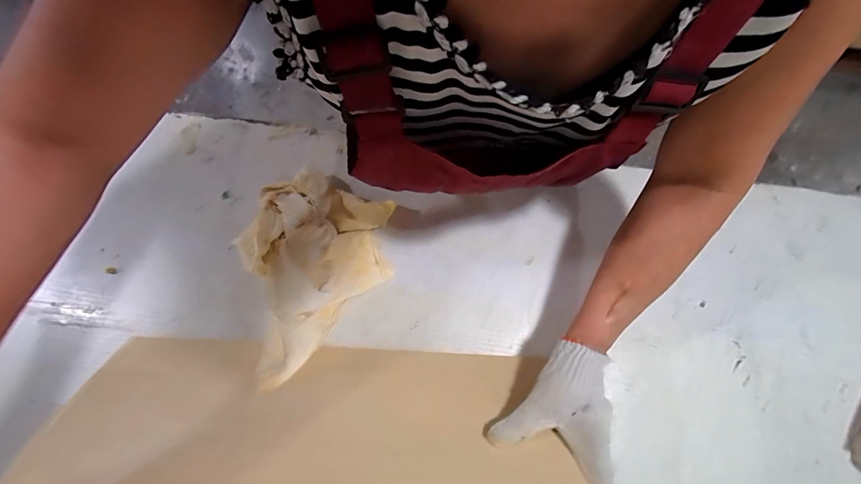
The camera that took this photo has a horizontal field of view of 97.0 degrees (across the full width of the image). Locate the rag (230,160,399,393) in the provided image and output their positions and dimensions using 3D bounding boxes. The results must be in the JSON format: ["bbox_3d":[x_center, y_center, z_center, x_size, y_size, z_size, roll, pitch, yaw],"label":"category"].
[{"bbox_3d":[-0.142,0.028,0.435,0.153,0.072,0.228,27,75,9],"label":"rag"}]

